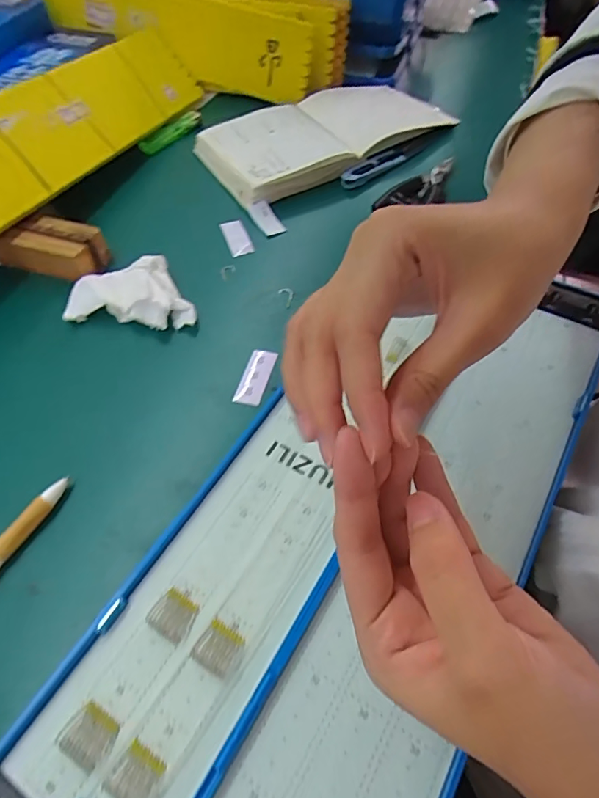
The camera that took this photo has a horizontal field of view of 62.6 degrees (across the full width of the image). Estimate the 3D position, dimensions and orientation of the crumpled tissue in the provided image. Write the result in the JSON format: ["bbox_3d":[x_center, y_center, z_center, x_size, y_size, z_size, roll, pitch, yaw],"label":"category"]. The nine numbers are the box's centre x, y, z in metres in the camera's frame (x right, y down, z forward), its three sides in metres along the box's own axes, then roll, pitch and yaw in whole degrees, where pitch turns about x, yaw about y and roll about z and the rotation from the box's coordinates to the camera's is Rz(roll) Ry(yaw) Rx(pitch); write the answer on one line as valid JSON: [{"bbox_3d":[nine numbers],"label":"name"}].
[{"bbox_3d":[-0.124,-0.080,0.381,0.095,0.024,0.060,7,55,9],"label":"crumpled tissue"}]

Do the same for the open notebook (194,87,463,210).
[{"bbox_3d":[0.026,-0.272,0.493,0.239,0.017,0.127,-25,56,-14],"label":"open notebook"}]

